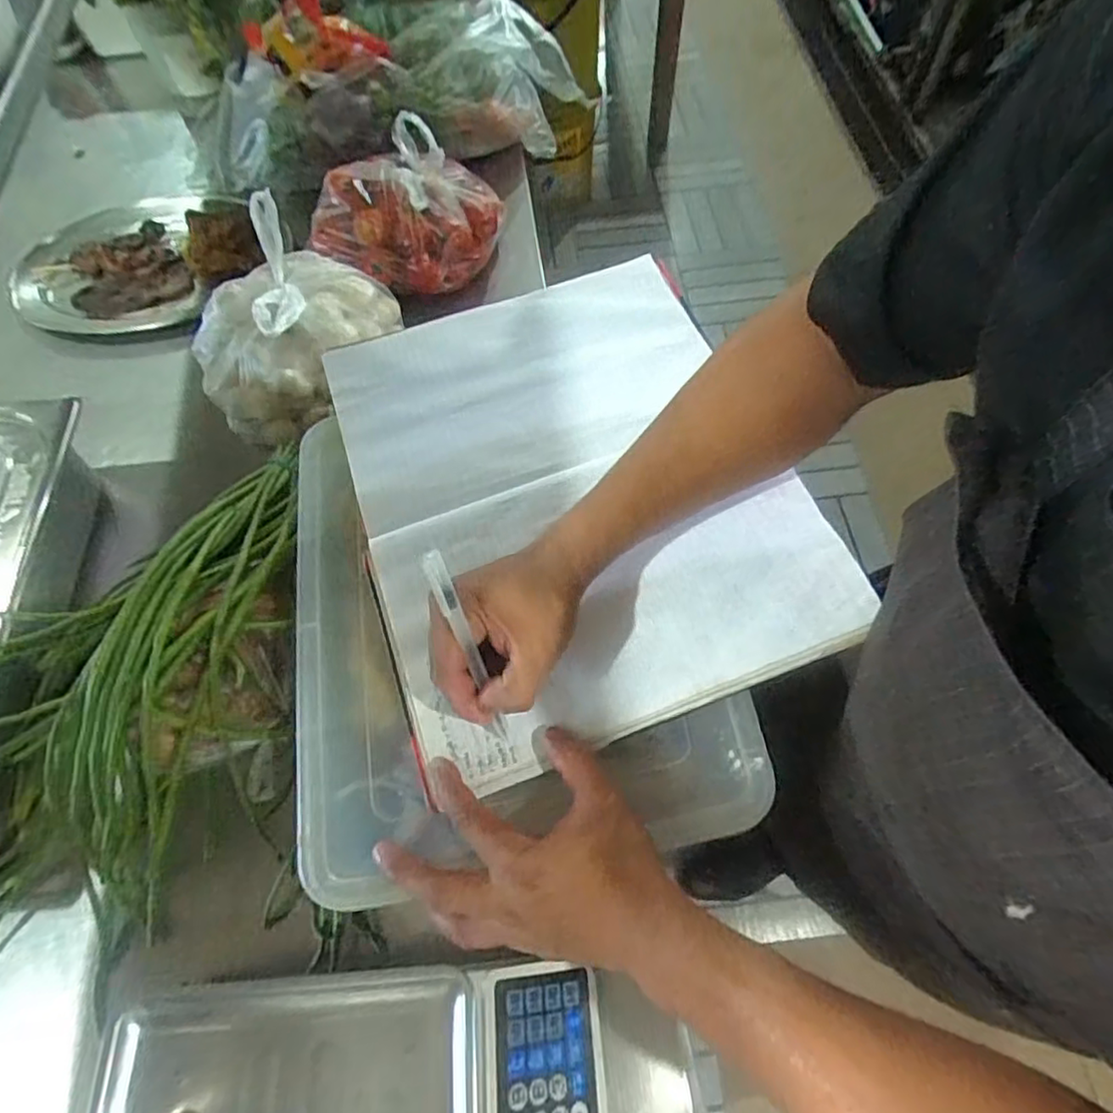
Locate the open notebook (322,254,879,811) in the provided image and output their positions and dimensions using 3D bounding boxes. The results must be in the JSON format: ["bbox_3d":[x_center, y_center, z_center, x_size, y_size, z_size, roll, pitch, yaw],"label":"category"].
[{"bbox_3d":[0.005,-0.070,0.515,0.326,0.026,0.404,-17,64,-5],"label":"open notebook"}]

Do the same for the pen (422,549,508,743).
[{"bbox_3d":[-0.052,0.055,0.382,0.011,0.140,0.008,-20,35,-7],"label":"pen"}]

